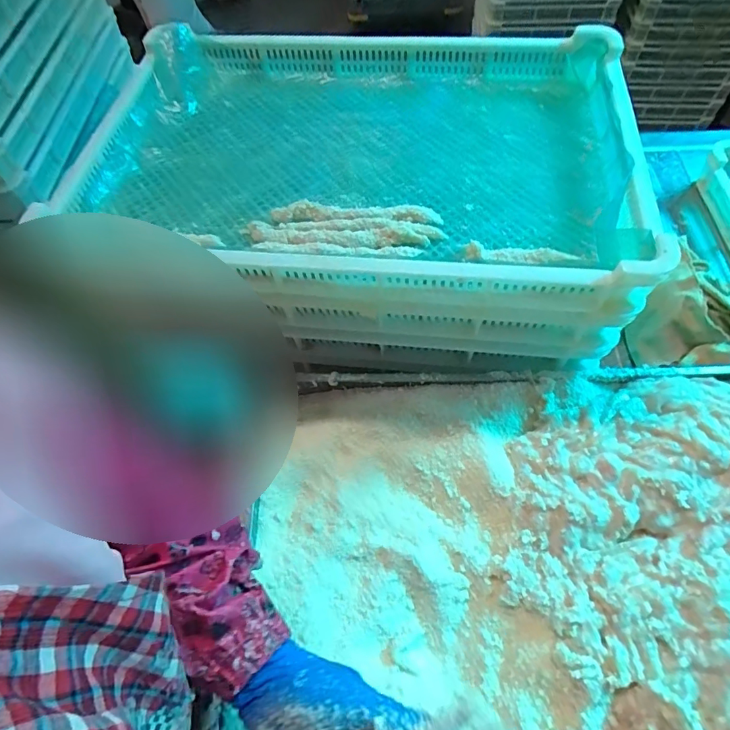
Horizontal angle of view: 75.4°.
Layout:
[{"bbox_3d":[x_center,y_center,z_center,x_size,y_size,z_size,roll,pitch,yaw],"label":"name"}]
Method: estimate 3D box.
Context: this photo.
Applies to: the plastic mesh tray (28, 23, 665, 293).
[{"bbox_3d":[-0.017,-0.255,0.540,0.599,0.077,0.375,10,58,8],"label":"plastic mesh tray"}]

